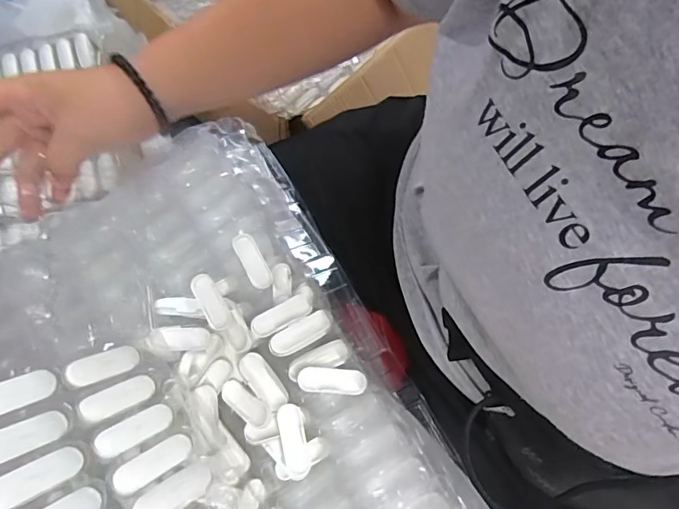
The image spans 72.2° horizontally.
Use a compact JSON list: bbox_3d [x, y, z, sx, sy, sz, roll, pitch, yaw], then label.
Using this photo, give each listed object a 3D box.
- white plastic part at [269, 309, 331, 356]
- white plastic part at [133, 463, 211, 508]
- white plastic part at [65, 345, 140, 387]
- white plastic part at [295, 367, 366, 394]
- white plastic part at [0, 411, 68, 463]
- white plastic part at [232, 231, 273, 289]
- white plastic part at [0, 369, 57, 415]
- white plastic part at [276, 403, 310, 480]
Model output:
[{"bbox_3d":[-0.040,0.080,0.469,0.064,0.011,0.027,-27,77,-5],"label":"white plastic part"},{"bbox_3d":[-0.129,0.187,0.363,0.063,0.010,0.023,-20,72,-46],"label":"white plastic part"},{"bbox_3d":[-0.199,0.094,0.397,0.004,0.061,0.022,-40,75,31],"label":"white plastic part"},{"bbox_3d":[-0.007,0.124,0.458,0.066,0.006,0.022,5,76,3],"label":"white plastic part"},{"bbox_3d":[-0.228,0.131,0.331,0.004,0.063,0.022,-39,75,33],"label":"white plastic part"},{"bbox_3d":[-0.096,0.006,0.509,0.024,0.011,0.069,-30,77,-6],"label":"white plastic part"},{"bbox_3d":[-0.240,0.102,0.336,0.007,0.064,0.021,-43,75,33],"label":"white plastic part"},{"bbox_3d":[-0.045,0.184,0.459,0.023,0.009,0.069,-14,76,-2],"label":"white plastic part"}]

